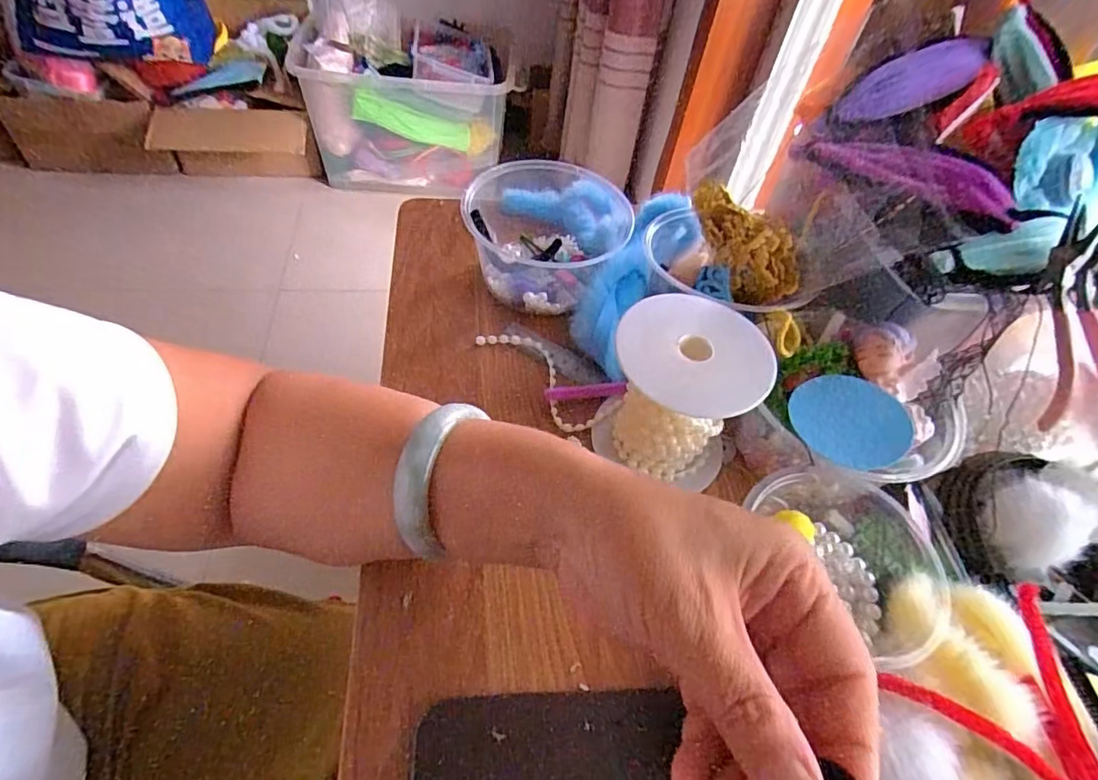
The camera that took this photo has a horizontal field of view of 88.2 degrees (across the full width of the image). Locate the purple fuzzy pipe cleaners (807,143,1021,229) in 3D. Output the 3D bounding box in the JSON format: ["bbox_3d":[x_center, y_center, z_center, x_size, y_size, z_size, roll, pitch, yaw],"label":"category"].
[{"bbox_3d":[0.211,-0.129,0.332,0.118,0.024,0.016,40,58,21],"label":"purple fuzzy pipe cleaners"}]

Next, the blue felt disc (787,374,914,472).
[{"bbox_3d":[0.156,0.015,0.292,0.058,0.004,0.054,4,52,-5],"label":"blue felt disc"}]

